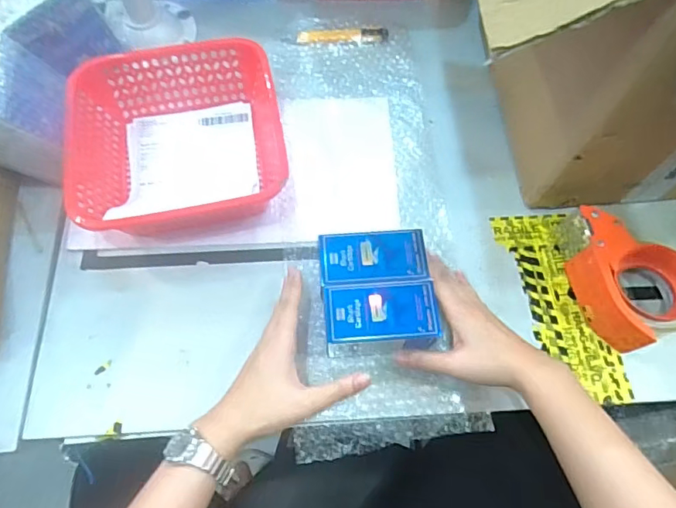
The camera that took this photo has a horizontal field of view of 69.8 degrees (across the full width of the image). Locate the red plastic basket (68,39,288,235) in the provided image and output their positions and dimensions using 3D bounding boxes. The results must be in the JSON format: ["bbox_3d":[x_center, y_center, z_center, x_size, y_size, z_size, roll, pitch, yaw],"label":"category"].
[{"bbox_3d":[-0.177,-0.127,0.553,0.218,0.080,0.217,-11,67,-4],"label":"red plastic basket"}]

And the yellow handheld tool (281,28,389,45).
[{"bbox_3d":[-0.003,-0.300,0.667,0.141,0.006,0.026,0,67,0],"label":"yellow handheld tool"}]

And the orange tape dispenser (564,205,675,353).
[{"bbox_3d":[0.294,0.018,0.498,0.101,0.061,0.142,-21,68,-8],"label":"orange tape dispenser"}]

